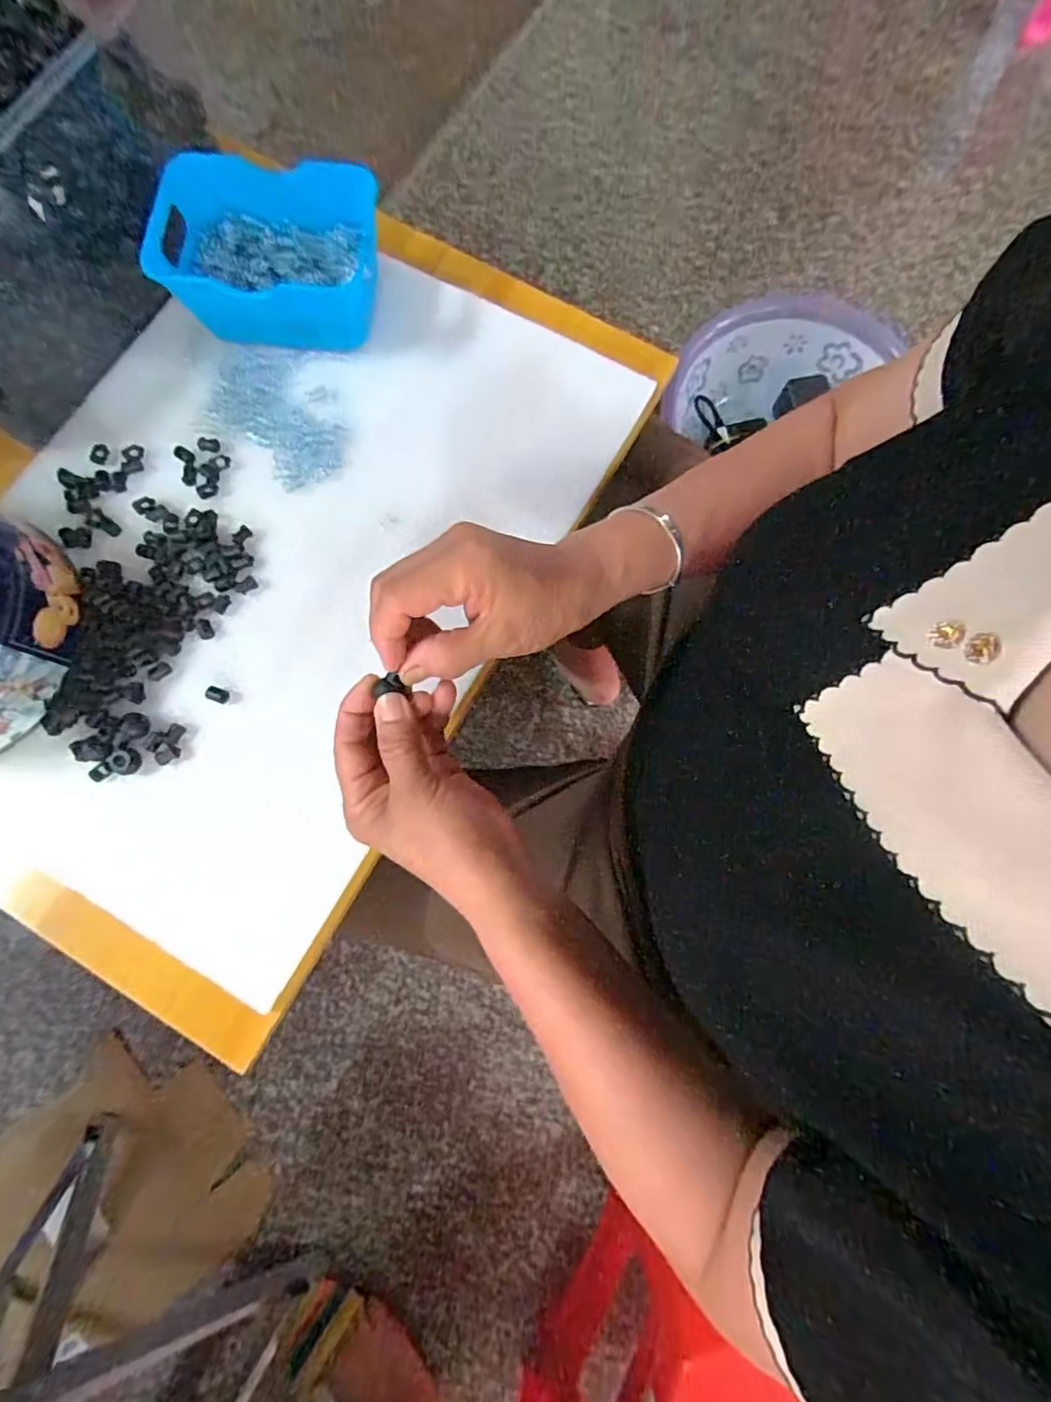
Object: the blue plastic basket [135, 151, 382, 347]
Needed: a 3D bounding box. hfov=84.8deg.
[{"bbox_3d":[-0.182,-0.323,0.418,0.154,0.060,0.104,4,79,2],"label":"blue plastic basket"}]

